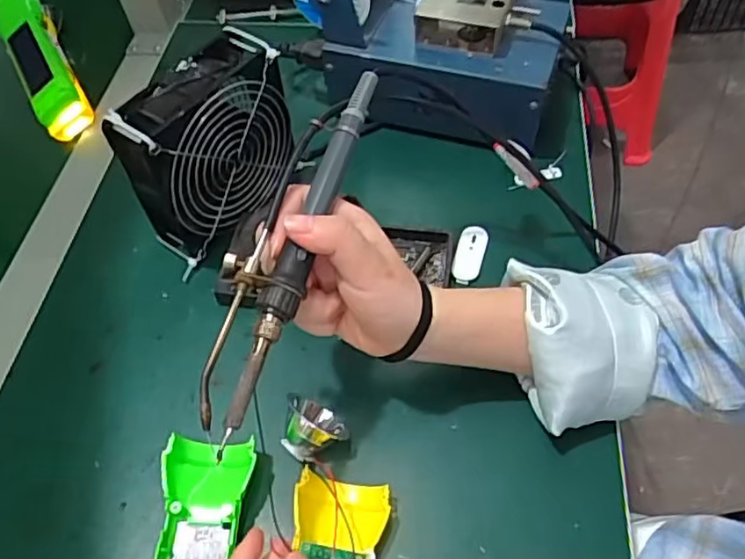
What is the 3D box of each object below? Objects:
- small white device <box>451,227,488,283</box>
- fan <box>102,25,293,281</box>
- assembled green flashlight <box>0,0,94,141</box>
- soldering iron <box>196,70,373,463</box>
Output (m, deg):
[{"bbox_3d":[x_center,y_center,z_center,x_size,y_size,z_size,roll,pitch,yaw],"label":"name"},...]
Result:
[{"bbox_3d":[0.071,-0.018,0.461,0.020,0.008,0.049,12,57,13],"label":"small white device"},{"bbox_3d":[-0.114,-0.089,0.450,0.048,0.124,0.121,32,63,24],"label":"fan"},{"bbox_3d":[-0.313,-0.207,0.594,0.050,0.047,0.178,-26,57,-13],"label":"assembled green flashlight"},{"bbox_3d":[-0.042,-0.022,0.319,0.037,0.019,0.205,15,67,15],"label":"soldering iron"}]

